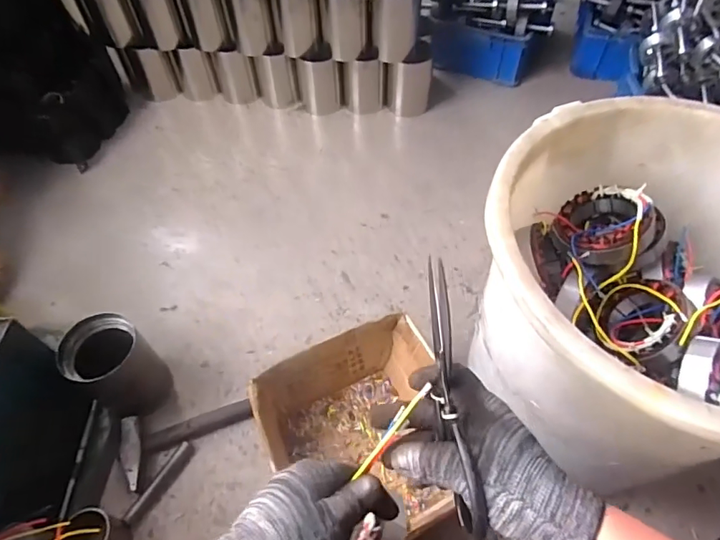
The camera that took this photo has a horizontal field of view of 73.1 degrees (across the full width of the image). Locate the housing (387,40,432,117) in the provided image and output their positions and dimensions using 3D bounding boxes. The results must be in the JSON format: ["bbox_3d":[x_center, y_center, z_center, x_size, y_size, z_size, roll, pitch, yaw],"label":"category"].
[{"bbox_3d":[0.137,-0.526,1.340,0.114,0.173,0.103,6,55,6],"label":"housing"}]

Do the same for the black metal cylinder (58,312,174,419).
[{"bbox_3d":[-0.406,0.167,0.833,0.132,0.163,0.124,-1,55,1],"label":"black metal cylinder"}]

